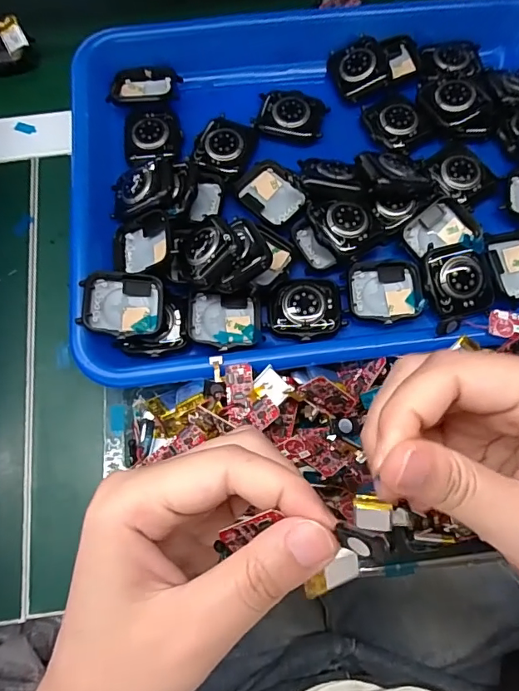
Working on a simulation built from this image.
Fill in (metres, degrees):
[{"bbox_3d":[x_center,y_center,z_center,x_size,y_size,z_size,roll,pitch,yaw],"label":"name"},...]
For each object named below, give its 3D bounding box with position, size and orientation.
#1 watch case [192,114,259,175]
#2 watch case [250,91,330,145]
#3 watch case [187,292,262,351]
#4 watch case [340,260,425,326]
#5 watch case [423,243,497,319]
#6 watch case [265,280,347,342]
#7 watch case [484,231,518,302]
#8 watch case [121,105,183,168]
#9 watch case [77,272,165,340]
[{"bbox_3d":[-0.023,-0.129,0.304,0.034,0.009,0.040,21,73,8],"label":"watch case"},{"bbox_3d":[0.020,-0.152,0.312,0.045,0.009,0.035,16,72,7],"label":"watch case"},{"bbox_3d":[-0.020,-0.014,0.268,0.041,0.008,0.035,-1,66,-16],"label":"watch case"},{"bbox_3d":[0.072,-0.032,0.275,0.044,0.008,0.038,-12,71,-3],"label":"watch case"},{"bbox_3d":[0.115,-0.038,0.271,0.036,0.015,0.039,-14,72,-4],"label":"watch case"},{"bbox_3d":[0.027,-0.021,0.269,0.041,0.008,0.034,-9,71,-2],"label":"watch case"},{"bbox_3d":[0.152,-0.049,0.278,0.037,0.011,0.044,-13,71,-3],"label":"watch case"},{"bbox_3d":[-0.070,-0.138,0.305,0.037,0.012,0.040,-7,71,-1],"label":"watch case"},{"bbox_3d":[-0.076,-0.022,0.257,0.040,0.011,0.036,6,76,-27],"label":"watch case"}]

